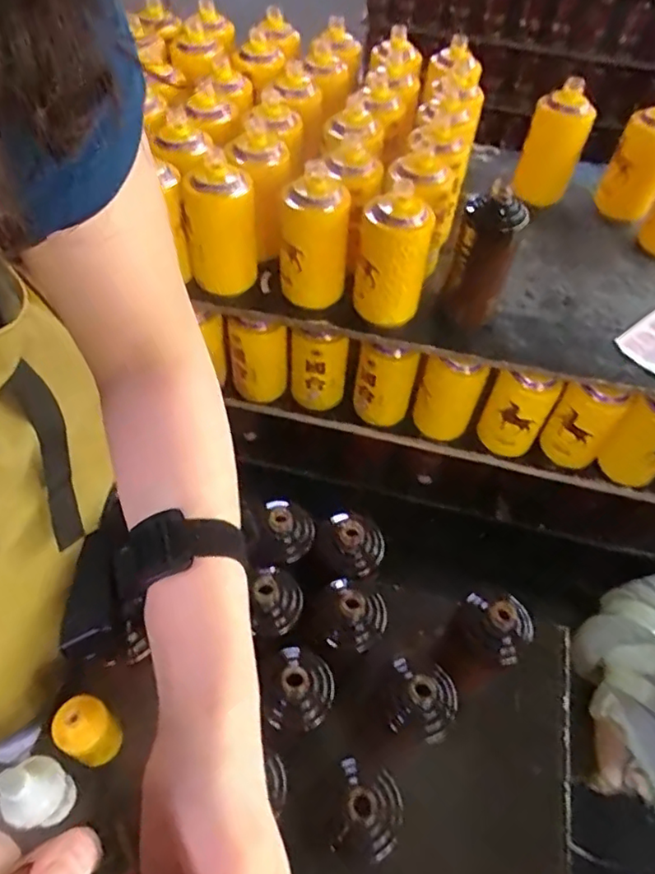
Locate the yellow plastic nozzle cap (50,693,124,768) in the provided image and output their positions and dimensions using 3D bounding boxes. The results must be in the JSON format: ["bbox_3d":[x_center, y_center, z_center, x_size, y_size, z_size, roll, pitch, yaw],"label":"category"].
[{"bbox_3d":[-0.246,0.300,0.605,0.060,0.051,0.053,30,56,18],"label":"yellow plastic nozzle cap"}]

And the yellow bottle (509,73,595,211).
[{"bbox_3d":[0.359,-0.458,0.952,0.086,0.181,0.098,15,53,7],"label":"yellow bottle"}]

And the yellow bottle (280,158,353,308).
[{"bbox_3d":[-0.017,-0.261,0.781,0.090,0.161,0.074,8,52,2],"label":"yellow bottle"}]

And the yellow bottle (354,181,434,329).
[{"bbox_3d":[0.085,-0.234,0.771,0.090,0.165,0.074,10,52,3],"label":"yellow bottle"}]

